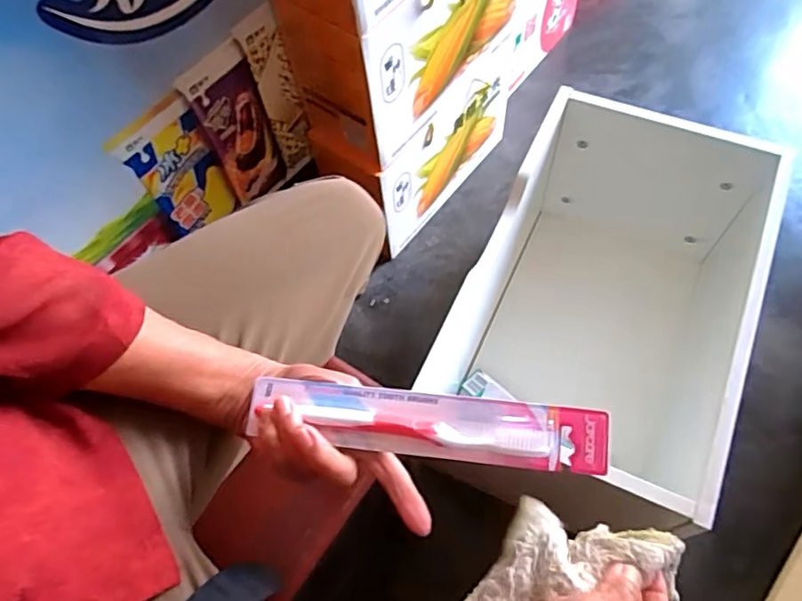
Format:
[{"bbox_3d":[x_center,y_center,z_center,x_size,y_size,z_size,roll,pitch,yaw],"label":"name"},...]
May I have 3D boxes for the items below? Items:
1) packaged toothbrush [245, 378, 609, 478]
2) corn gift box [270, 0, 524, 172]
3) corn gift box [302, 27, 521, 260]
[{"bbox_3d":[0.017,0.080,0.380,0.228,0.015,0.041,6,63,7],"label":"packaged toothbrush"},{"bbox_3d":[0.020,-0.372,0.770,0.139,0.223,0.336,39,71,21],"label":"corn gift box"},{"bbox_3d":[0.041,-0.270,0.957,0.131,0.239,0.366,39,71,21],"label":"corn gift box"}]

